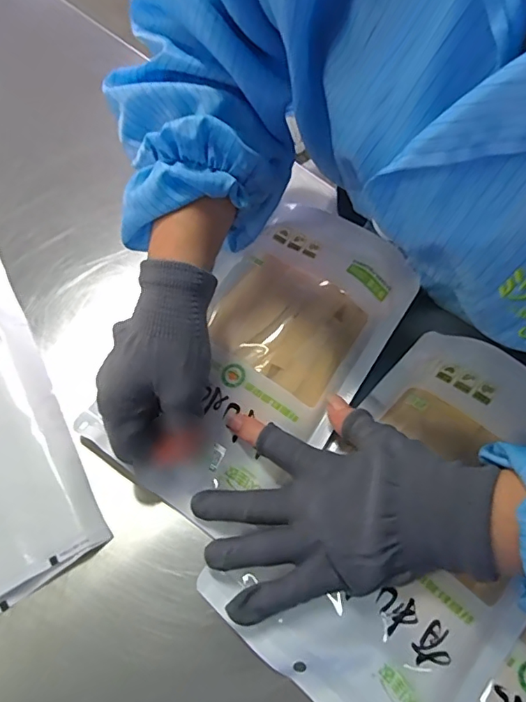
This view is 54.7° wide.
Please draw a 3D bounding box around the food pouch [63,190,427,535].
[{"bbox_3d":[0.000,-0.003,0.382,0.145,0.035,0.254,29,69,17],"label":"food pouch"}]

